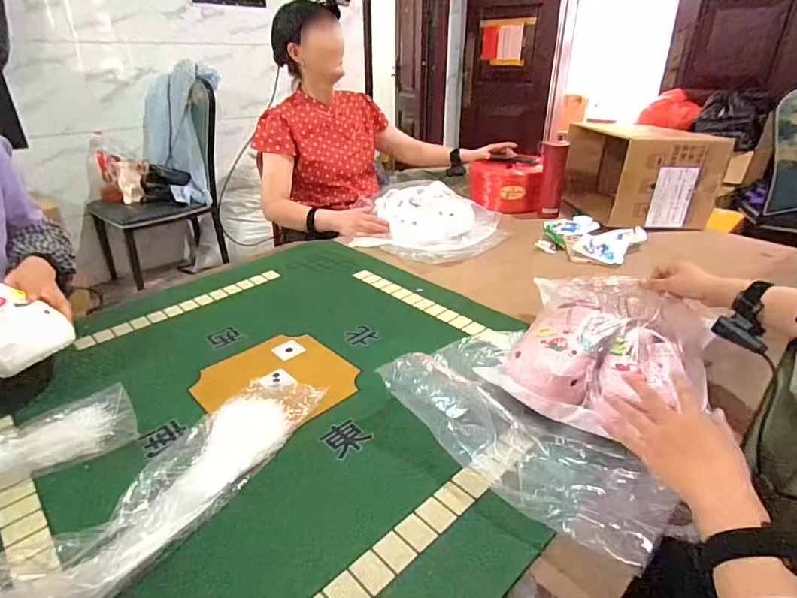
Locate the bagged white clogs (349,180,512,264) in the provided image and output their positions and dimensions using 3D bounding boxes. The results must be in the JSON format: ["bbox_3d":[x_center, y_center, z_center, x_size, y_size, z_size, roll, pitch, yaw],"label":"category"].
[{"bbox_3d":[0.058,-0.218,1.234,0.432,0.104,0.336,7,28,13],"label":"bagged white clogs"}]

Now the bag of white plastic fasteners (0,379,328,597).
[{"bbox_3d":[-0.290,0.213,0.517,0.154,0.080,0.481,16,31,28],"label":"bag of white plastic fasteners"}]

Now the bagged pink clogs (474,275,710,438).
[{"bbox_3d":[0.311,0.063,0.711,0.275,0.111,0.331,15,31,27],"label":"bagged pink clogs"}]

